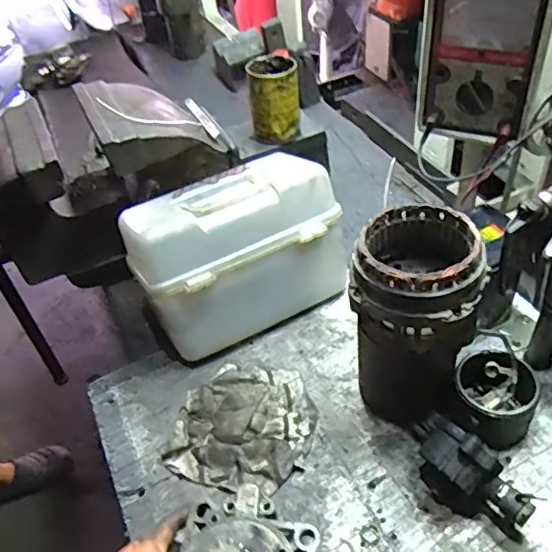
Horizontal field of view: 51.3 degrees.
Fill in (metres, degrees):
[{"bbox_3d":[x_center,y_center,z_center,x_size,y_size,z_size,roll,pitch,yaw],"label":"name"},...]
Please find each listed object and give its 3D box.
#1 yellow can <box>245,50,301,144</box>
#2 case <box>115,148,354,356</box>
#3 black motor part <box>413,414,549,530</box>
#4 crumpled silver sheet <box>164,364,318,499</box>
[{"bbox_3d":[-0.005,-0.276,0.902,0.073,0.117,0.078,-4,45,4],"label":"yellow can"},{"bbox_3d":[-0.055,-0.033,0.789,0.265,0.183,0.177,-23,47,-15],"label":"case"},{"bbox_3d":[0.192,0.196,0.585,0.056,0.087,0.141,-38,52,-27],"label":"black motor part"},{"bbox_3d":[-0.038,0.172,0.687,0.161,0.022,0.157,6,47,13],"label":"crumpled silver sheet"}]

